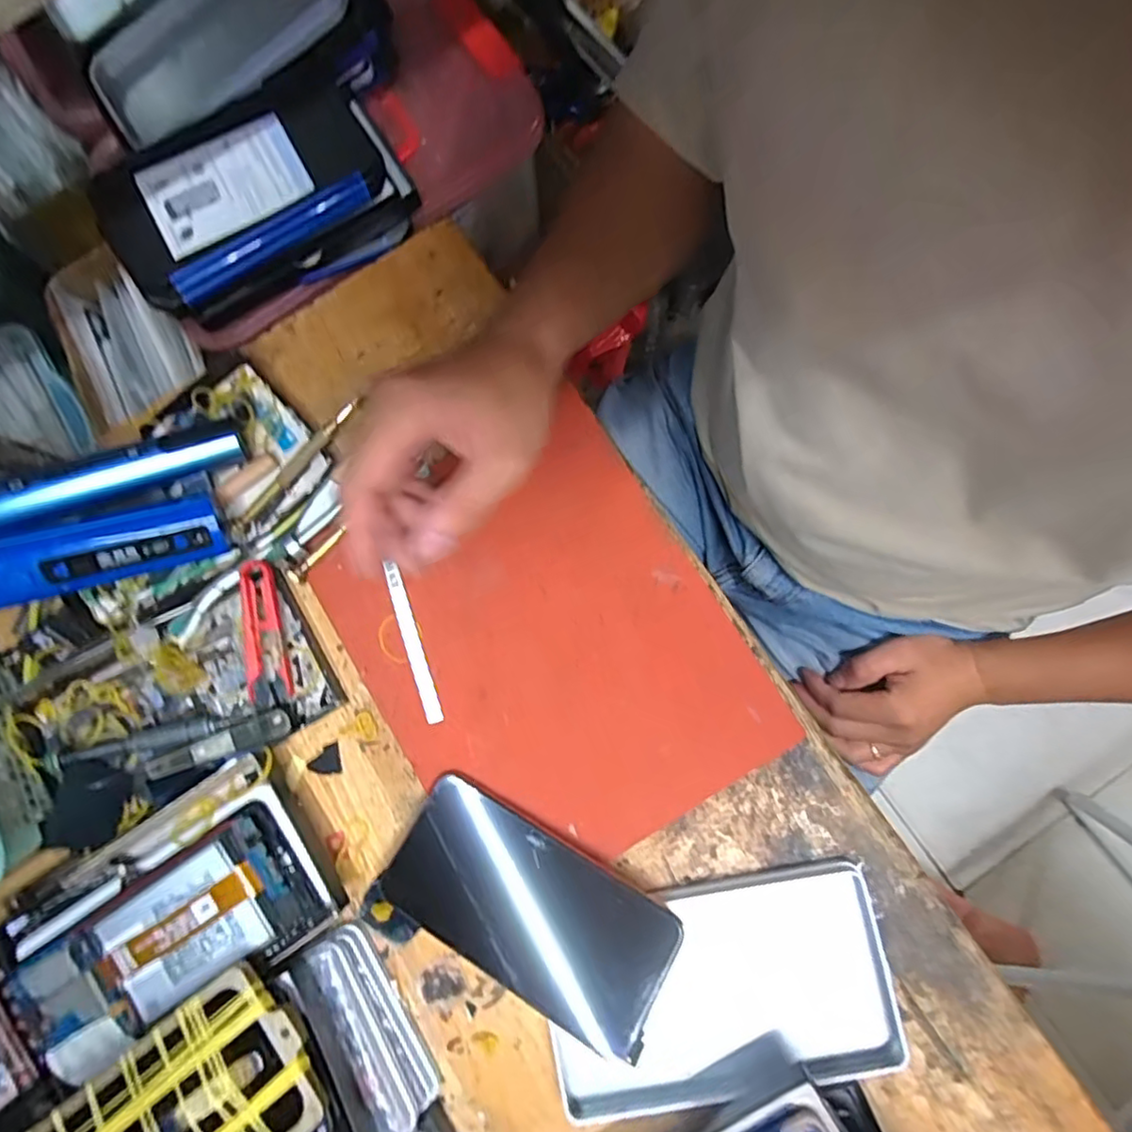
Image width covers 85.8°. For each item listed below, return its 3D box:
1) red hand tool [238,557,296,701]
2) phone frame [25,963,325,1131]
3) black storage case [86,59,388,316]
[{"bbox_3d":[-0.181,0.038,0.365,0.024,0.011,0.081,-6,90,-2],"label":"red hand tool"},{"bbox_3d":[-0.191,0.268,0.281,0.153,0.007,0.080,-37,78,-6],"label":"phone frame"},{"bbox_3d":[-0.213,-0.252,0.409,0.181,0.040,0.100,-36,80,-1],"label":"black storage case"}]

